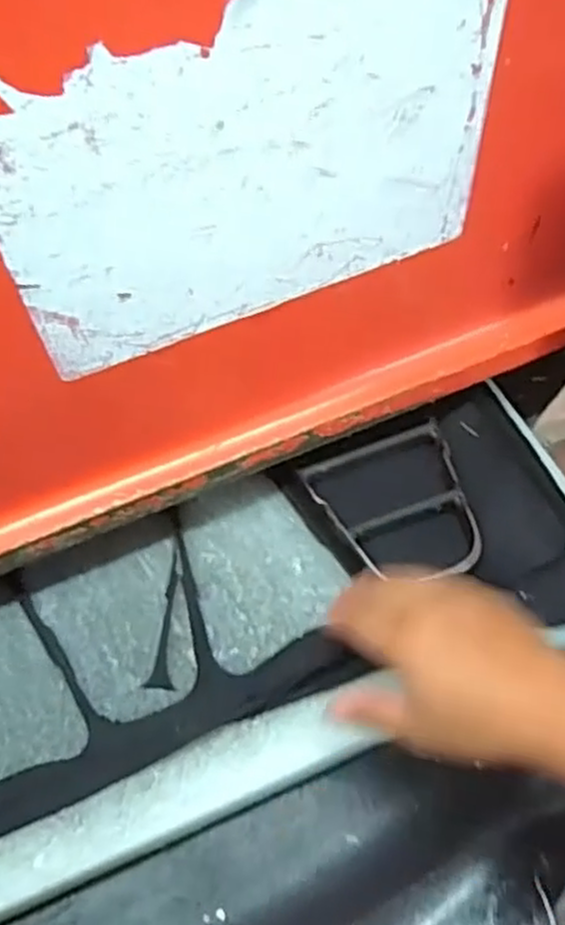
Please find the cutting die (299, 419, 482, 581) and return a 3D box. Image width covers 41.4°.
[{"bbox_3d":[0.082,0.032,0.523,0.107,0.023,0.114,-20,65,-8],"label":"cutting die"}]

